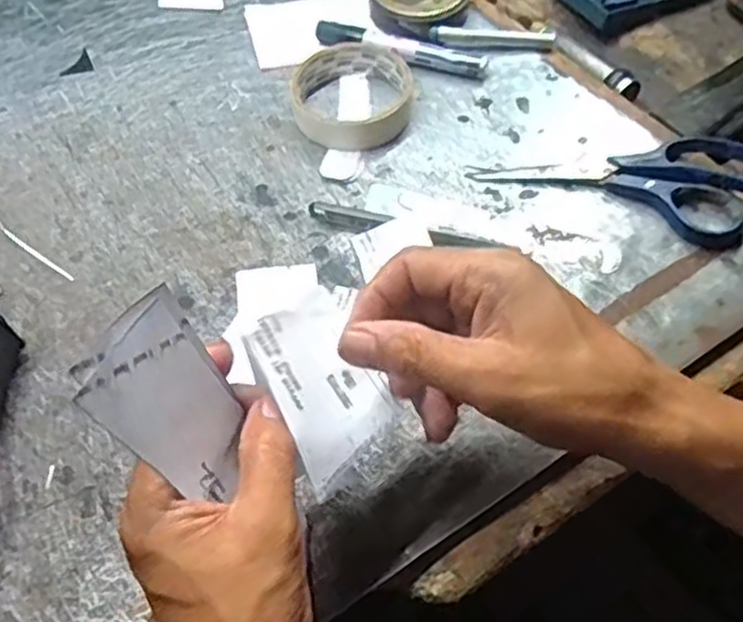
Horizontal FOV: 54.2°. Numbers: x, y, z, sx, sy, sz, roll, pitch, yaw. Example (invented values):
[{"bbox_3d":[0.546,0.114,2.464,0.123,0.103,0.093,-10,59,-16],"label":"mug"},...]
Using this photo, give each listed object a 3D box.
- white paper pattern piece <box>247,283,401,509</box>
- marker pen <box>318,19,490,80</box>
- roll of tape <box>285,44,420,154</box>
[{"bbox_3d":[-0.020,0.032,0.313,0.050,0.010,0.075,-24,87,-34],"label":"white paper pattern piece"},{"bbox_3d":[0.020,-0.194,0.543,0.133,0.017,0.019,18,58,13],"label":"marker pen"},{"bbox_3d":[-0.013,-0.152,0.511,0.084,0.024,0.086,-1,56,1],"label":"roll of tape"}]

